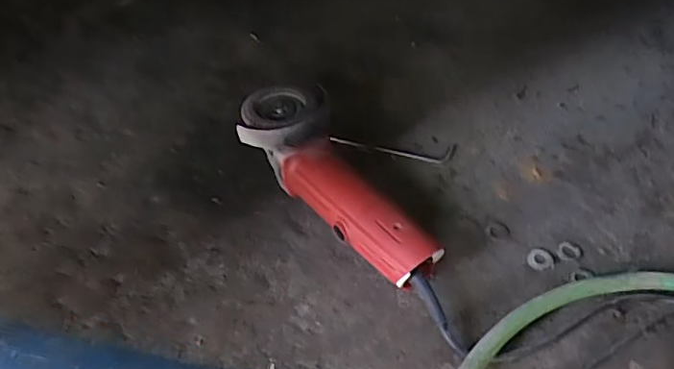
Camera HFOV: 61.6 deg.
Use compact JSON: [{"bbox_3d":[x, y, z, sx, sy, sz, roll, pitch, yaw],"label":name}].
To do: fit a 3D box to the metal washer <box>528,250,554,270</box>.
[{"bbox_3d":[0.206,0.075,0.571,0.024,0.004,0.025,-3,40,3],"label":"metal washer"}]

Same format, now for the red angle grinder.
[{"bbox_3d":[-0.012,0.004,0.606,0.106,0.104,0.279,-21,42,-18],"label":"red angle grinder"}]

